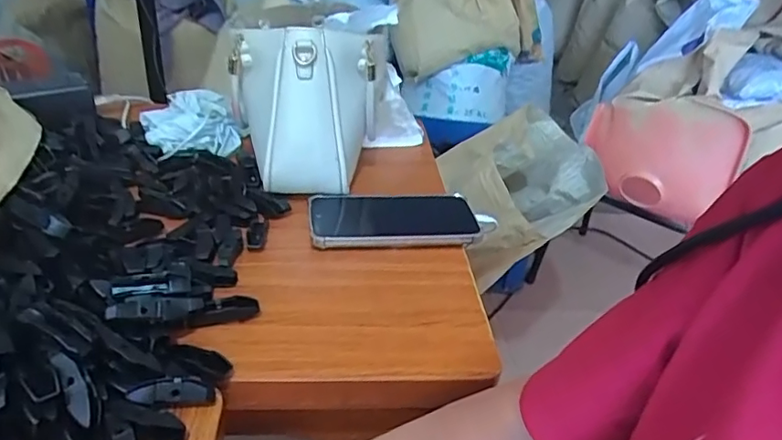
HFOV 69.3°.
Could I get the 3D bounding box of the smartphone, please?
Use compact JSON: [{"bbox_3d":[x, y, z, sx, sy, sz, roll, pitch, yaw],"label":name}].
[{"bbox_3d":[0.004,0.000,0.581,0.171,0.019,0.088,0,33,-11],"label":"smartphone"}]

